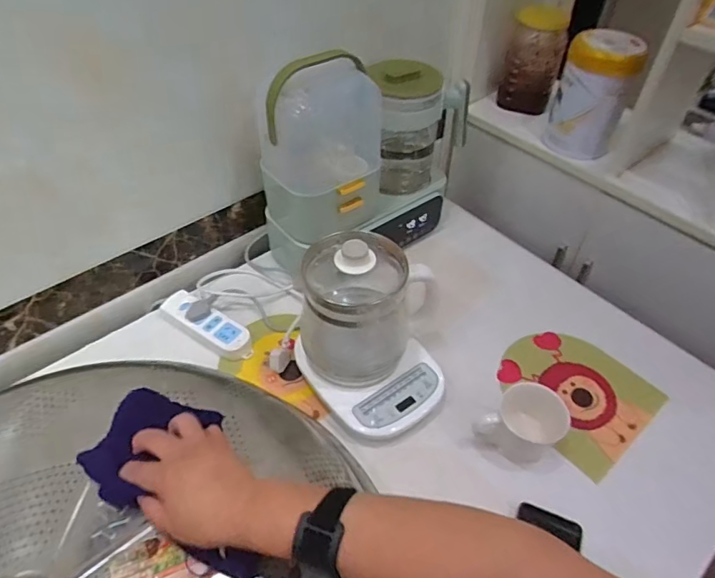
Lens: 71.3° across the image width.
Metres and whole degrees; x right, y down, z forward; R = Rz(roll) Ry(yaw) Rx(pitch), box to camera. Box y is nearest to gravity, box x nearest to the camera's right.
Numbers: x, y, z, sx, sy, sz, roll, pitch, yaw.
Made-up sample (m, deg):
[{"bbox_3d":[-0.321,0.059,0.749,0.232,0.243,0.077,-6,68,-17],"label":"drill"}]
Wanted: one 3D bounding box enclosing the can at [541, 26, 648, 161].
[{"bbox_3d":[0.422,-0.348,0.904,0.112,0.191,0.134,16,49,14],"label":"can"}]

